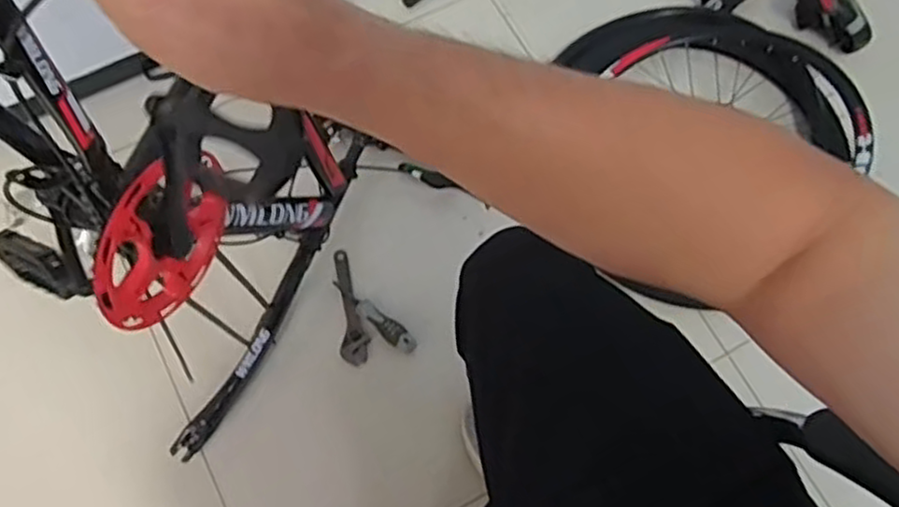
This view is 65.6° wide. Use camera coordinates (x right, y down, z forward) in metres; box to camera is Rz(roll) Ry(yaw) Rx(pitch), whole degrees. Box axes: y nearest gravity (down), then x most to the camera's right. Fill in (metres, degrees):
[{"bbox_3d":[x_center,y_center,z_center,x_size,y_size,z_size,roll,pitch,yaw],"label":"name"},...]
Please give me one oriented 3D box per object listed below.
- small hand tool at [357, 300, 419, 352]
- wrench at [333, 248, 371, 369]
[{"bbox_3d":[-0.102,0.118,1.134,0.037,0.033,0.116,-43,77,-14],"label":"small hand tool"},{"bbox_3d":[-0.164,0.086,1.143,0.046,0.015,0.192,-10,72,-5],"label":"wrench"}]

